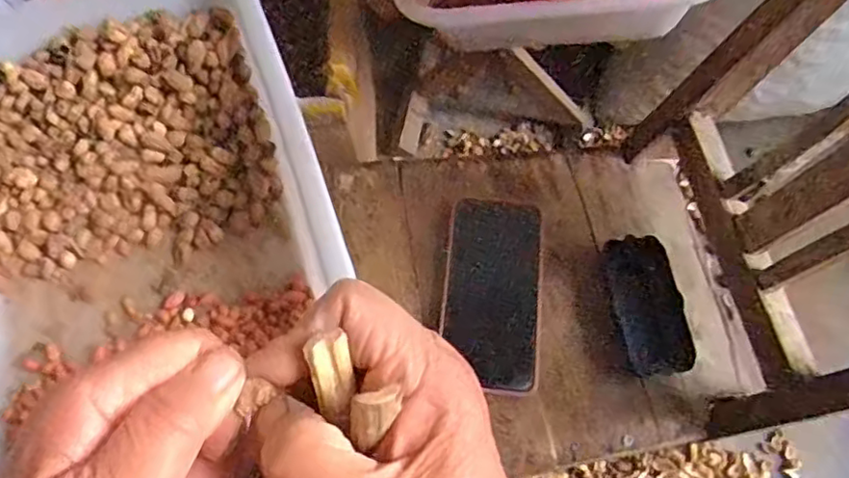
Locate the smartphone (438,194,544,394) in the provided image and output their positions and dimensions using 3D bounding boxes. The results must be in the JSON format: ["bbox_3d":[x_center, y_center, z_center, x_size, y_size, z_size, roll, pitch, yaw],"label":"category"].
[{"bbox_3d":[0.055,0.042,0.518,0.076,0.015,0.160,5,64,4],"label":"smartphone"}]

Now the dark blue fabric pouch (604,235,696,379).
[{"bbox_3d":[0.175,0.053,0.503,0.044,0.035,0.108,-9,64,-3],"label":"dark blue fabric pouch"}]

